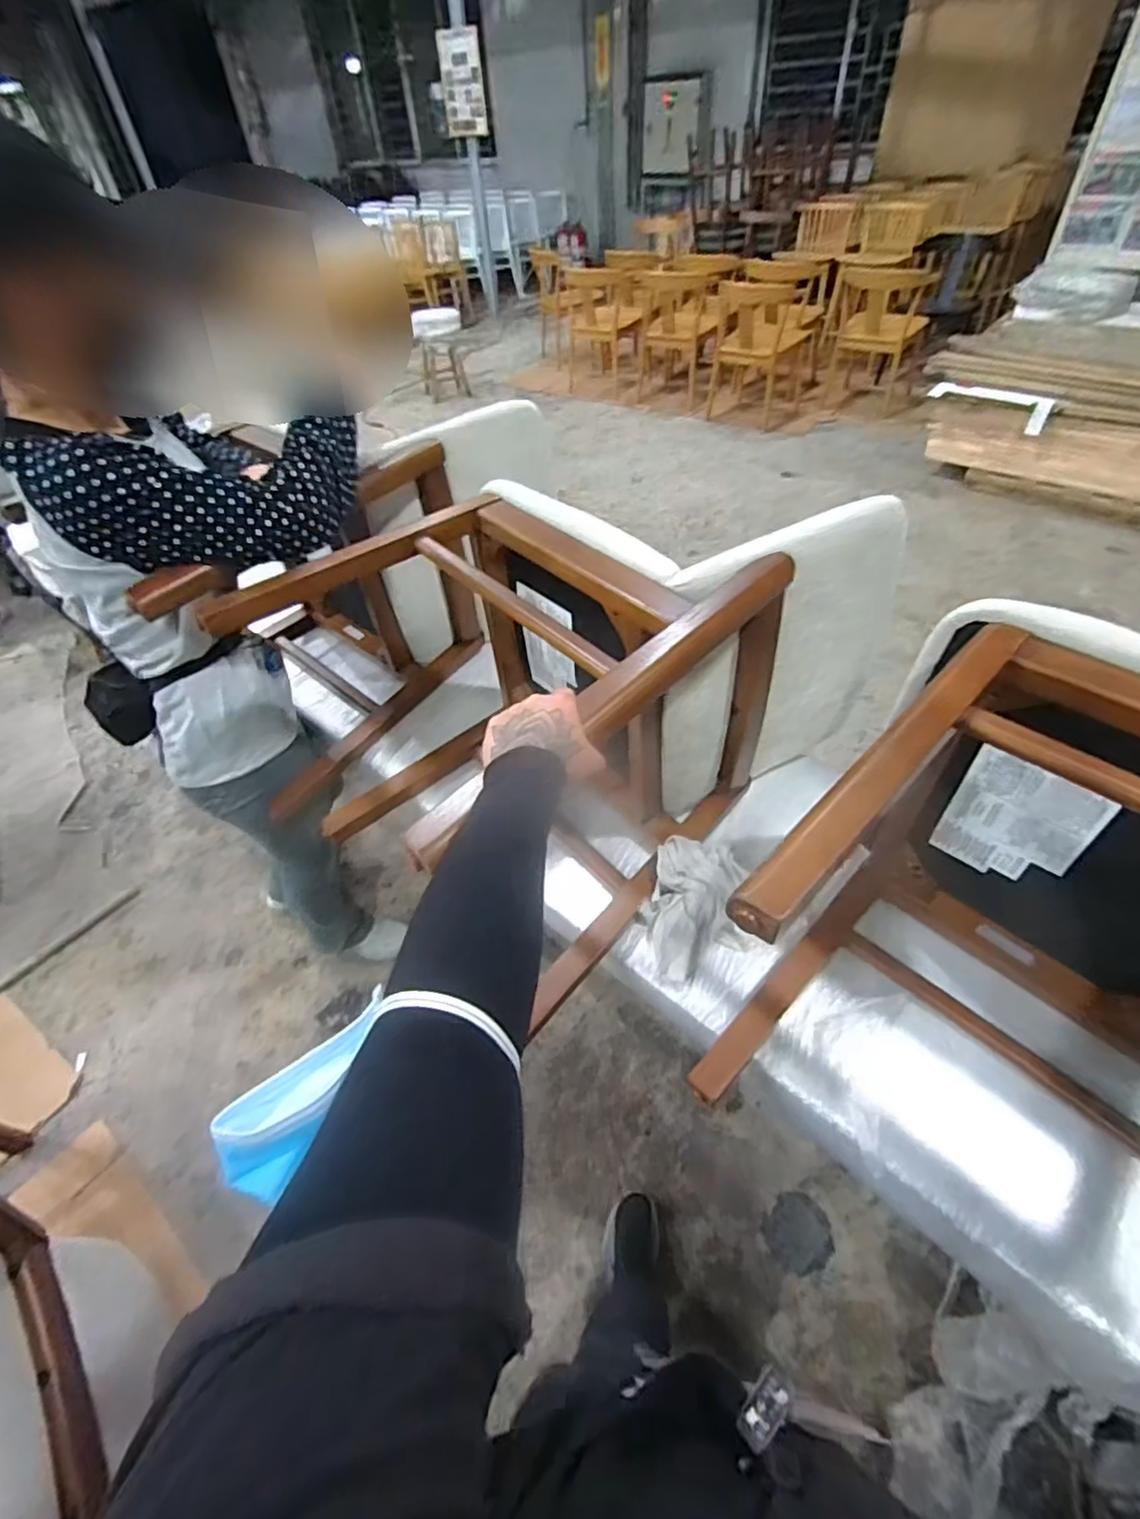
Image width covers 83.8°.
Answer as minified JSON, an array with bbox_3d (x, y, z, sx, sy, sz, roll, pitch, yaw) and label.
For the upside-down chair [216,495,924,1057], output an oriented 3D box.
[{"bbox_3d":[0.028,-0.108,0.947,0.725,0.465,0.492,-35,52,-27],"label":"upside-down chair"}]

